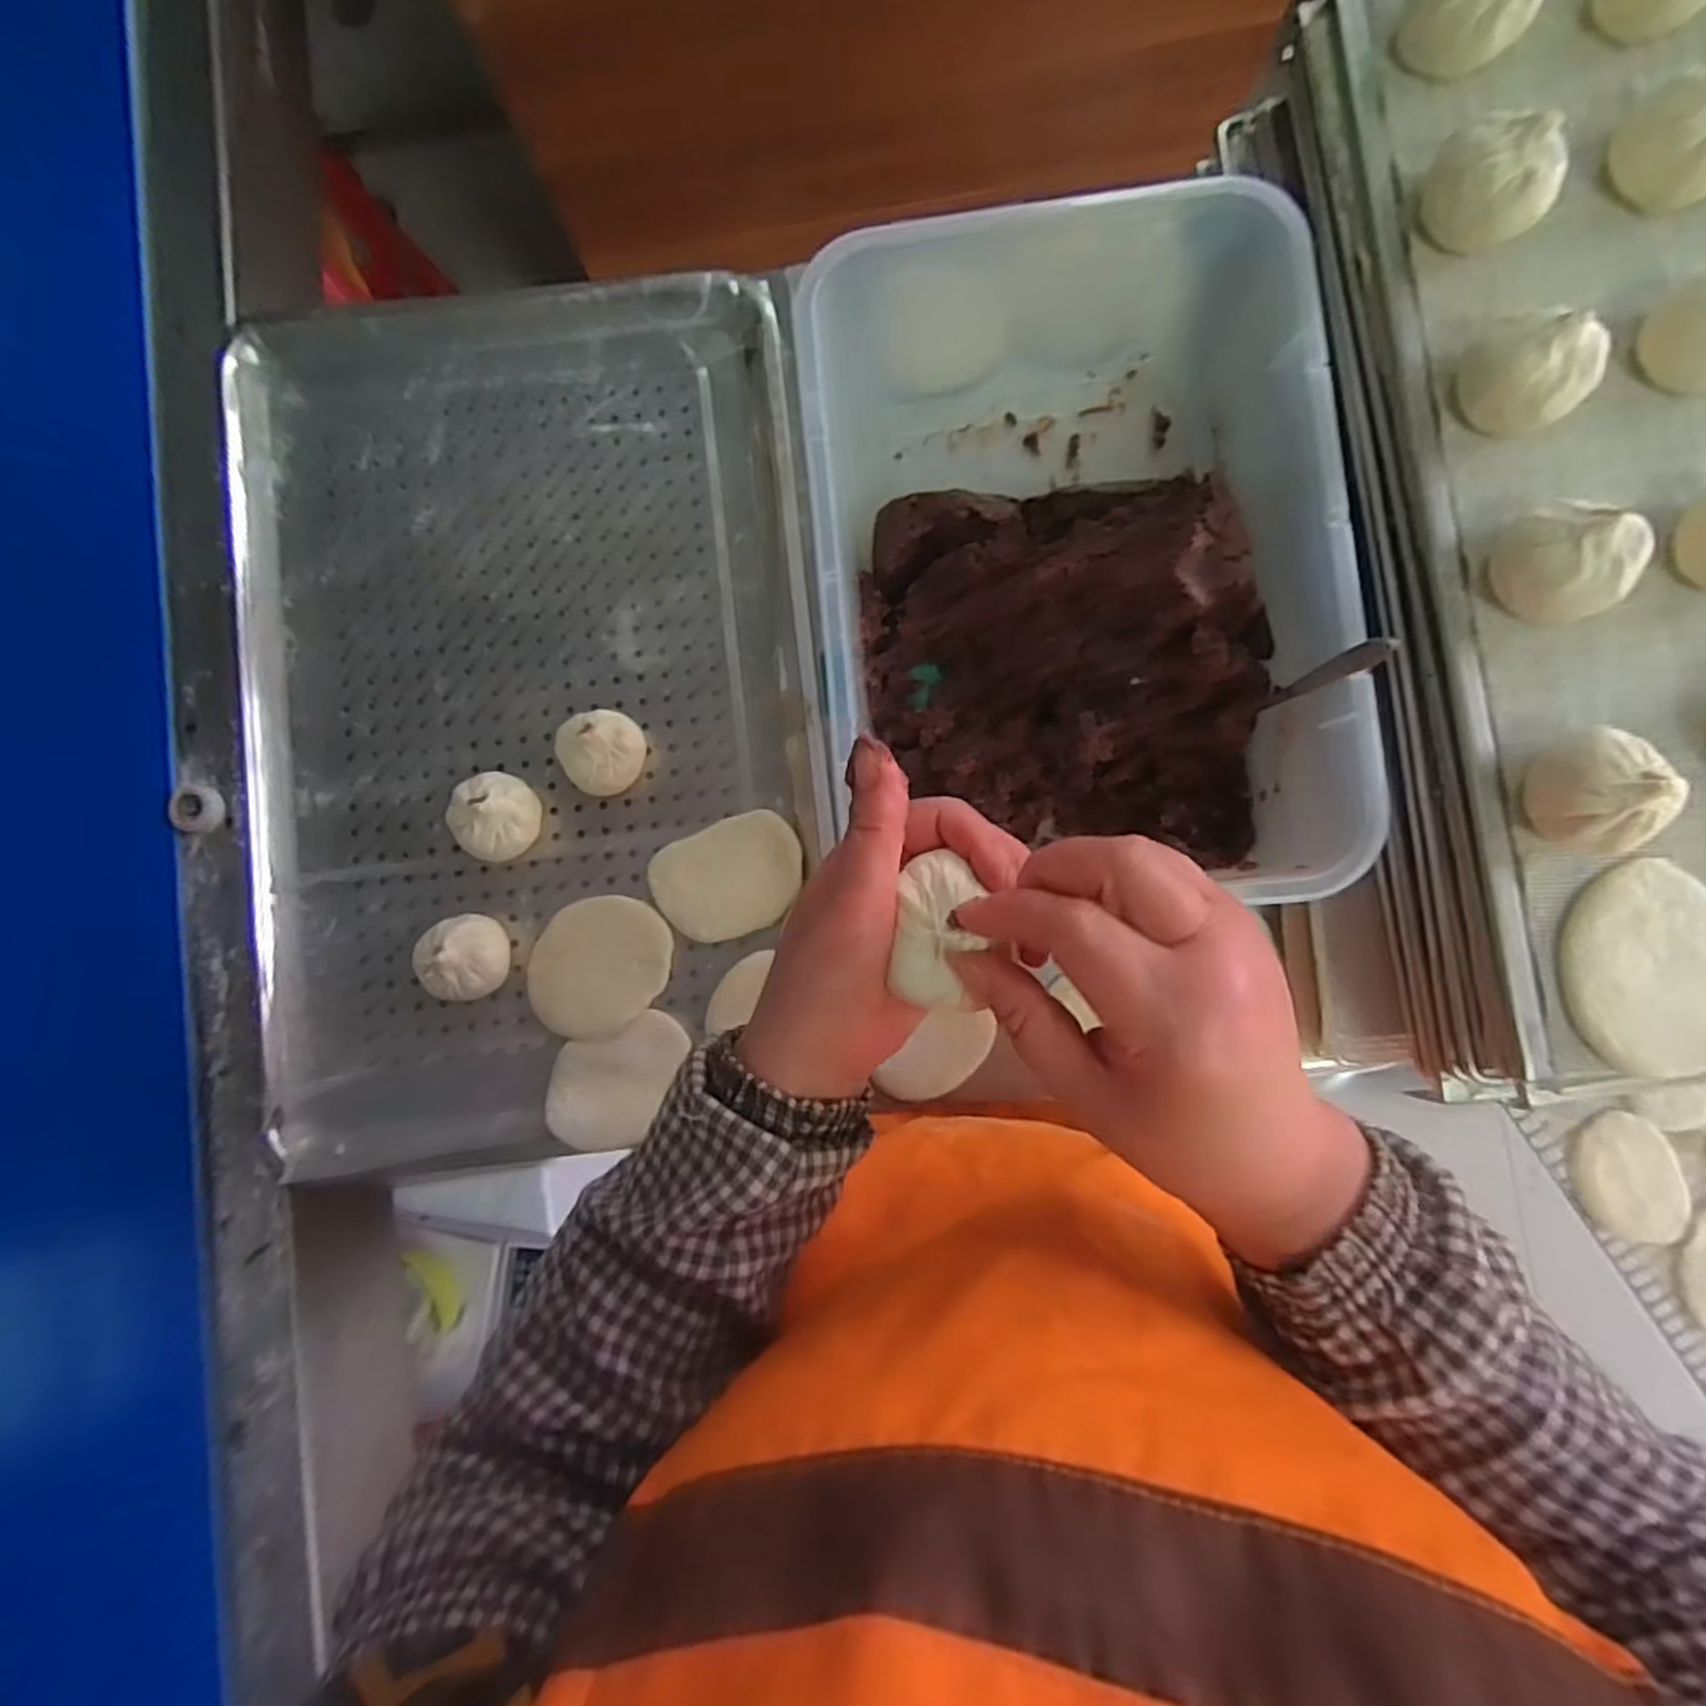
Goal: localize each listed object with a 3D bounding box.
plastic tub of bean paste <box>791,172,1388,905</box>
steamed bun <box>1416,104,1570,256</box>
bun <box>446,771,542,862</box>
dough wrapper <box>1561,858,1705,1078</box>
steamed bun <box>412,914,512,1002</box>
[{"bbox_3d":[0.120,-0.191,0.472,0.272,0.134,0.420,-5,87,3],"label":"plastic tub of bean paste"},{"bbox_3d":[0.318,-0.332,0.384,0.050,0.035,0.050,0,87,4],"label":"steamed bun"},{"bbox_3d":[-0.237,-0.024,0.514,0.050,0.041,0.055,19,88,4],"label":"bun"},{"bbox_3d":[0.384,0.058,0.369,0.088,0.010,0.088,0,87,4],"label":"dough wrapper"},{"bbox_3d":[-0.254,0.068,0.506,0.050,0.043,0.054,0,87,4],"label":"steamed bun"}]

